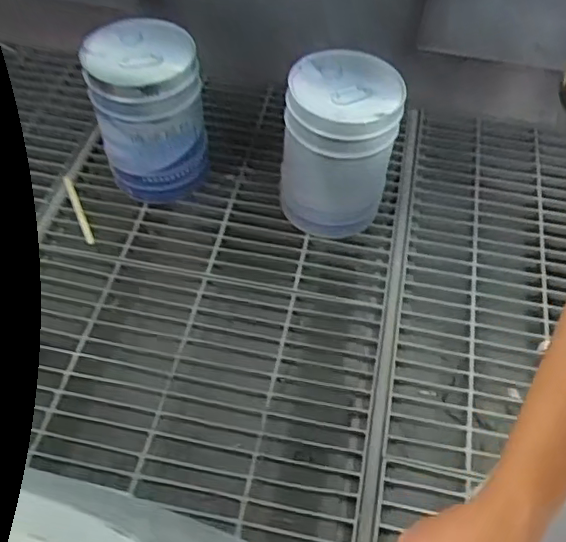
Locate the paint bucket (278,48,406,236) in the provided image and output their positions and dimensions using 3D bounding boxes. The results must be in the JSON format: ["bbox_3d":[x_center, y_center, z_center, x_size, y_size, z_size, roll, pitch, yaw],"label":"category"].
[{"bbox_3d":[0.135,-0.297,1.507,0.262,0.403,0.272,-1,51,2],"label":"paint bucket"}]

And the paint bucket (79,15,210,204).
[{"bbox_3d":[-0.335,-0.404,1.562,0.270,0.383,0.260,-13,52,-8],"label":"paint bucket"}]

